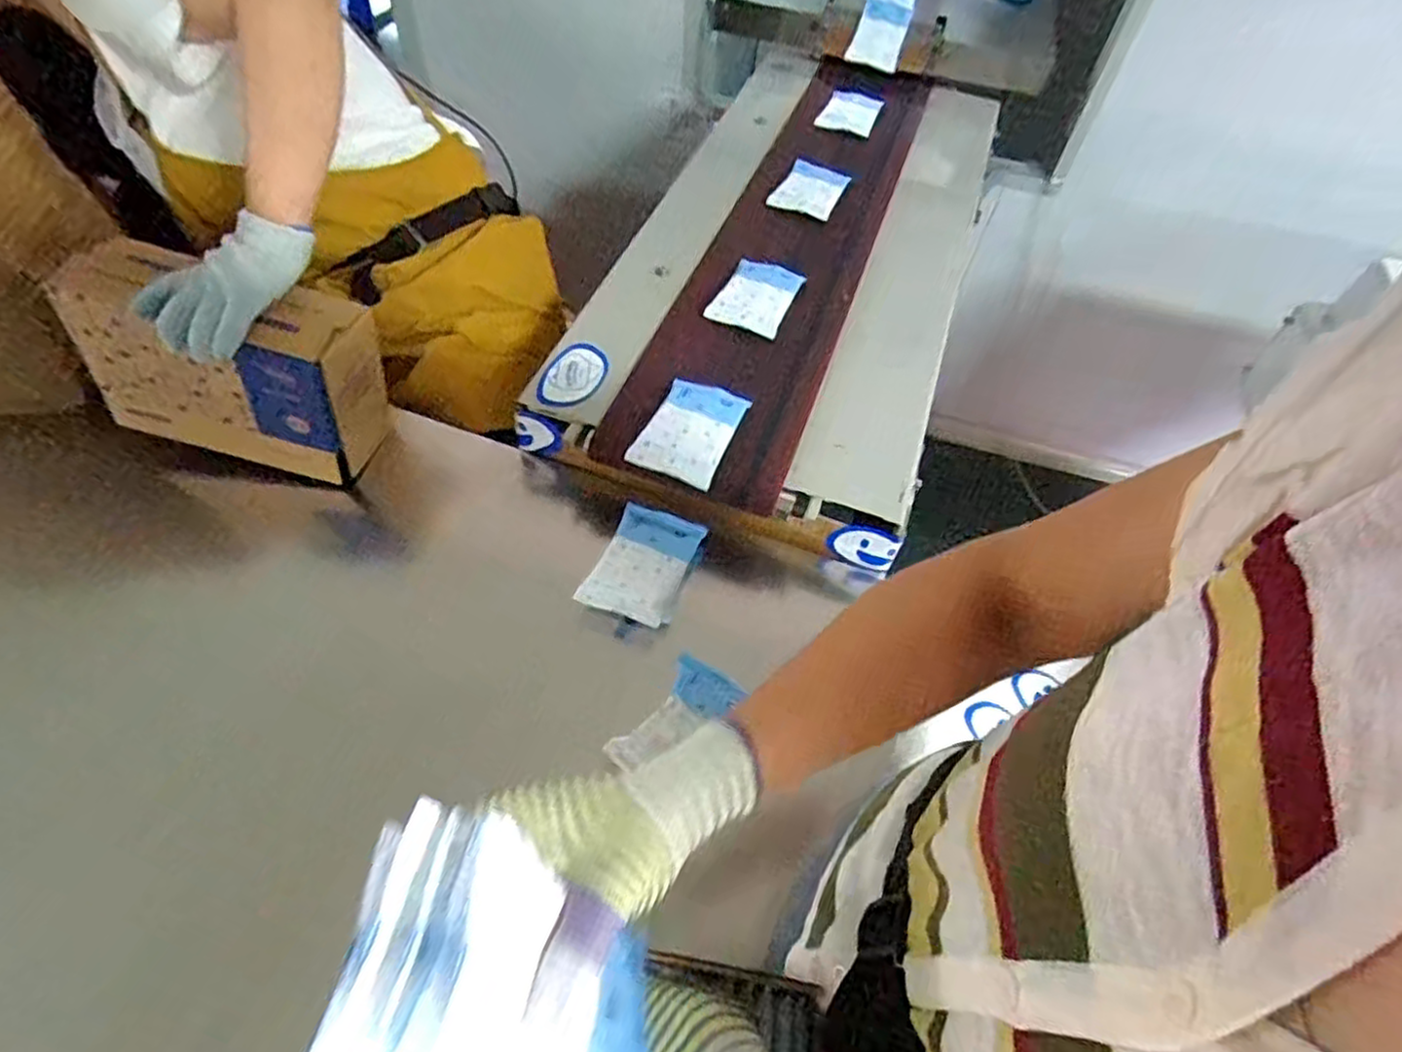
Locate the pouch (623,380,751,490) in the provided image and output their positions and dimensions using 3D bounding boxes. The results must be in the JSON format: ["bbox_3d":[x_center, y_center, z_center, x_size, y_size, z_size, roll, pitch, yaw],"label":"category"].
[{"bbox_3d":[-0.008,-0.102,0.727,0.085,0.016,0.127,20,57,10],"label":"pouch"}]

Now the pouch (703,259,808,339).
[{"bbox_3d":[0.069,-0.281,0.875,0.084,0.024,0.127,22,57,11],"label":"pouch"}]

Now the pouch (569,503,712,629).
[{"bbox_3d":[-0.055,0.035,0.717,0.088,0.021,0.129,20,57,10],"label":"pouch"}]

